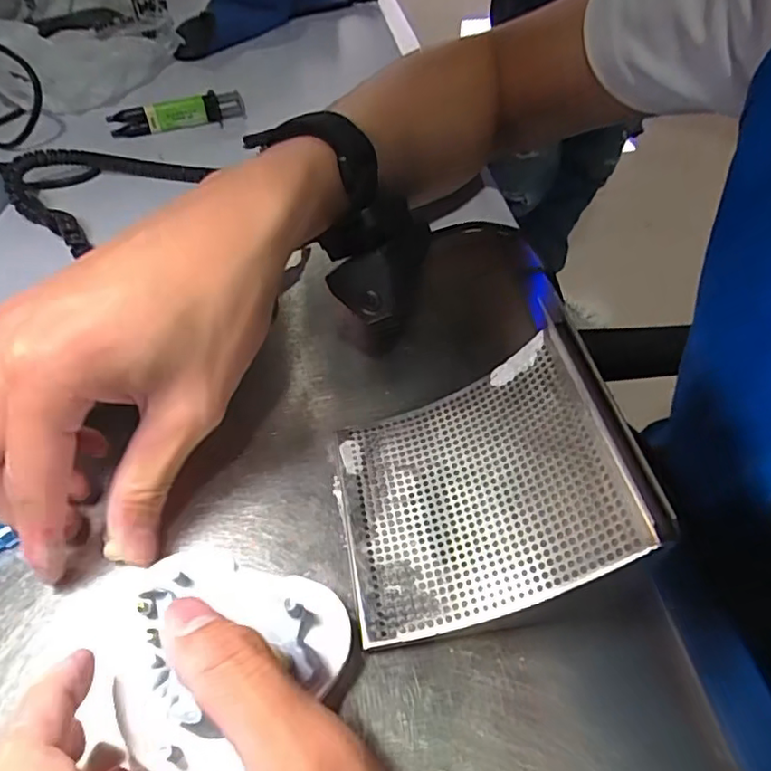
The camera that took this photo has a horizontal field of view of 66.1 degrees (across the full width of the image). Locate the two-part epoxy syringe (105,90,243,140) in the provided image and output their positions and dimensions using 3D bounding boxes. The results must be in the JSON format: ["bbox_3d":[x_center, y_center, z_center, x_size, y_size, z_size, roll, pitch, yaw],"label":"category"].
[{"bbox_3d":[-0.162,-0.212,0.466,0.102,0.028,0.010,-17,52,-15],"label":"two-part epoxy syringe"}]

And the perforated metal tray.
[{"bbox_3d":[0.036,0.037,0.231,0.114,0.015,0.096,-28,49,16],"label":"perforated metal tray"}]

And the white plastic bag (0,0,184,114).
[{"bbox_3d":[-0.300,-0.342,0.543,0.194,0.055,0.301,-16,51,-14],"label":"white plastic bag"}]

